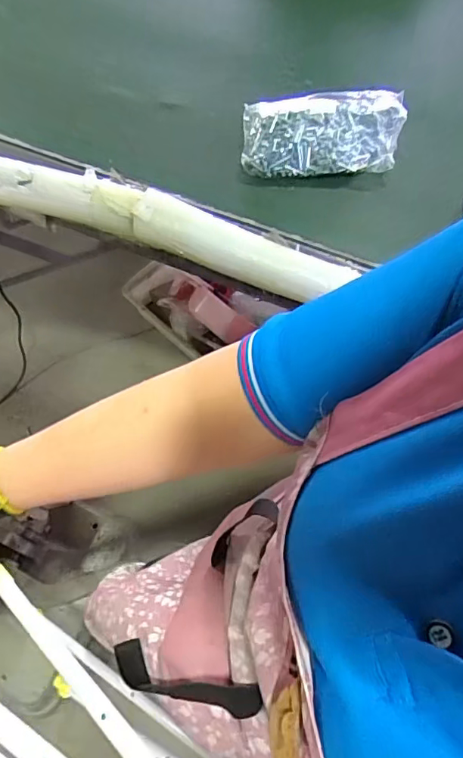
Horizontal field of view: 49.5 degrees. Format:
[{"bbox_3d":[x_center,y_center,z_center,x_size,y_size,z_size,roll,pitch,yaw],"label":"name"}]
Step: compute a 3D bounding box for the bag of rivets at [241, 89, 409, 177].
[{"bbox_3d":[0.158,-0.423,0.859,0.268,0.077,0.147,-6,63,-4],"label":"bag of rivets"}]

